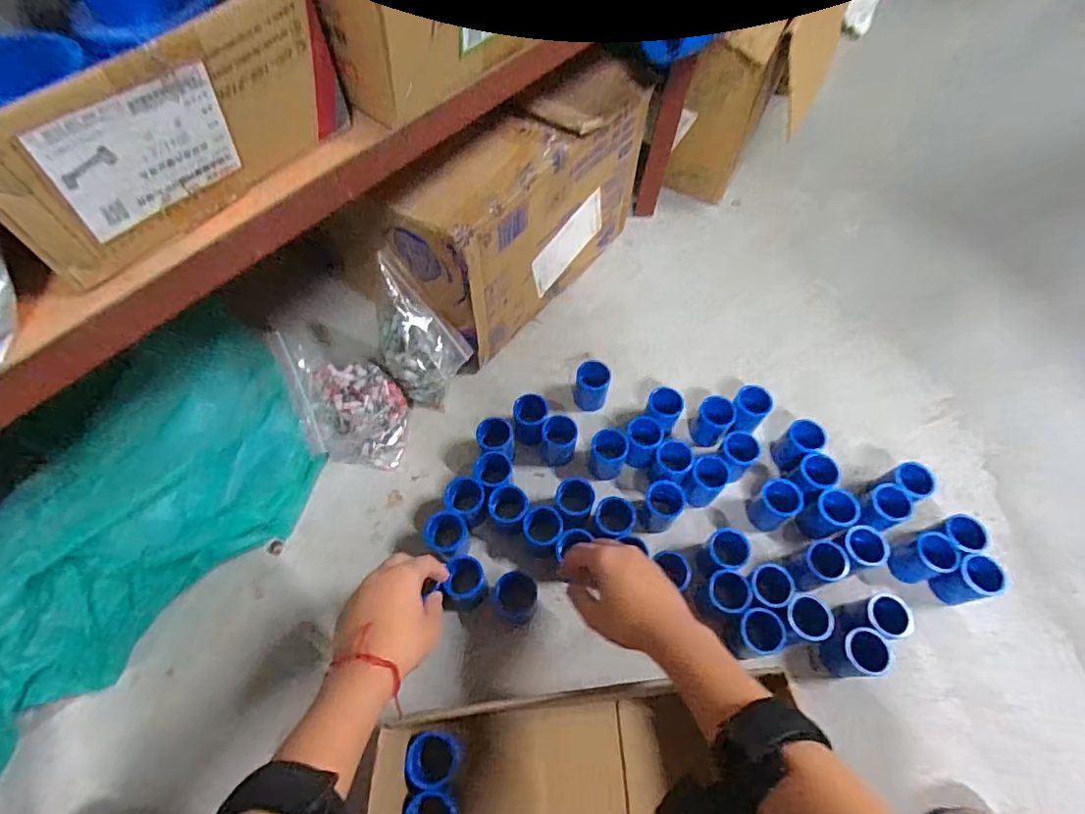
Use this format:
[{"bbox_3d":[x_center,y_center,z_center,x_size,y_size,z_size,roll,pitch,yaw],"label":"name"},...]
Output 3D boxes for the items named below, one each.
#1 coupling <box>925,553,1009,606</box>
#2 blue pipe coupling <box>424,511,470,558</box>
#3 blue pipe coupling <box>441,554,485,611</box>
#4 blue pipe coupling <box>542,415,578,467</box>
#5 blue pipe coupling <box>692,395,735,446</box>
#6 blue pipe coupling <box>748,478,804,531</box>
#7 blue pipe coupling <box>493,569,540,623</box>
[{"bbox_3d":[0.411,0.171,0.539,0.037,0.068,0.038,0,62,-1],"label":"coupling"},{"bbox_3d":[-0.094,0.132,0.557,0.040,0.059,0.039,0,62,-1],"label":"blue pipe coupling"},{"bbox_3d":[-0.074,0.172,0.537,0.038,0.050,0.041,0,62,-1],"label":"blue pipe coupling"},{"bbox_3d":[0.018,0.038,0.600,0.037,0.056,0.037,0,62,-1],"label":"blue pipe coupling"},{"bbox_3d":[0.188,0.016,0.612,0.037,0.051,0.038,0,62,-1],"label":"blue pipe coupling"},{"bbox_3d":[0.241,0.103,0.574,0.040,0.057,0.037,0,62,-1],"label":"blue pipe coupling"},{"bbox_3d":[-0.025,0.186,0.533,0.040,0.040,0.044,6,62,2],"label":"blue pipe coupling"}]

